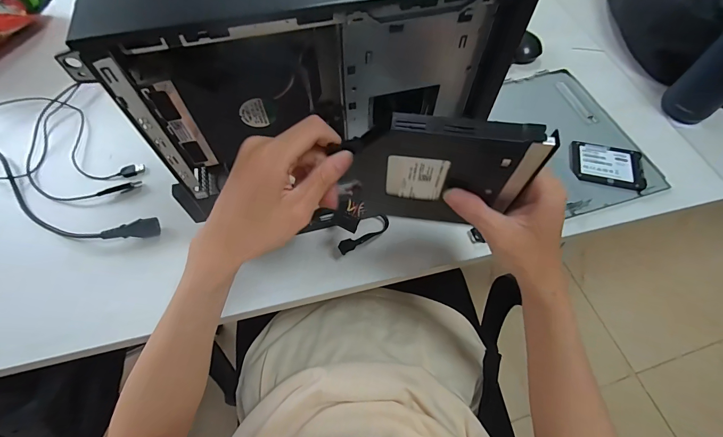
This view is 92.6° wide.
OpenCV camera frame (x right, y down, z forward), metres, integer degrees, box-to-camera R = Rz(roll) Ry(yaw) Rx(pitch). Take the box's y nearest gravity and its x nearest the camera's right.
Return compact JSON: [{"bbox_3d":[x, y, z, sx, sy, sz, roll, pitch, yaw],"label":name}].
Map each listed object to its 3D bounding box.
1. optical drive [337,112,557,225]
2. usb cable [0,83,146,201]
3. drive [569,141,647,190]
[{"bbox_3d":[0.061,-0.030,0.279,0.133,0.125,0.013,10,61,5],"label":"optical drive"},{"bbox_3d":[-0.476,-0.105,0.520,0.179,0.016,0.293,-40,68,-20],"label":"usb cable"},{"bbox_3d":[0.358,-0.077,0.506,0.098,0.011,0.074,11,61,6],"label":"drive"}]

